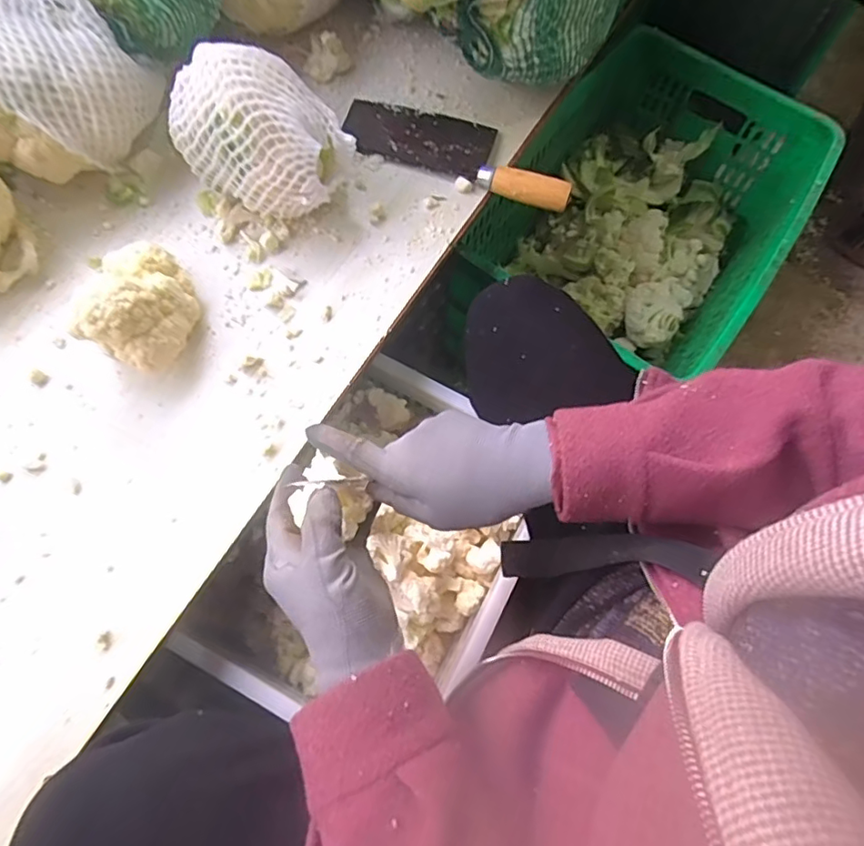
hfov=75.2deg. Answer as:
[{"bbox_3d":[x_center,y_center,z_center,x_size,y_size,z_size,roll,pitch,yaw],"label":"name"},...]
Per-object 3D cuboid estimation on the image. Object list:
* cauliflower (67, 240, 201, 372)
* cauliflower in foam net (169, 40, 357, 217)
[{"bbox_3d":[-0.256,-0.104,0.497,0.070,0.080,0.119,2,69,-2],"label":"cauliflower"},{"bbox_3d":[-0.163,-0.268,0.543,0.151,0.131,0.111,33,71,9],"label":"cauliflower in foam net"}]

